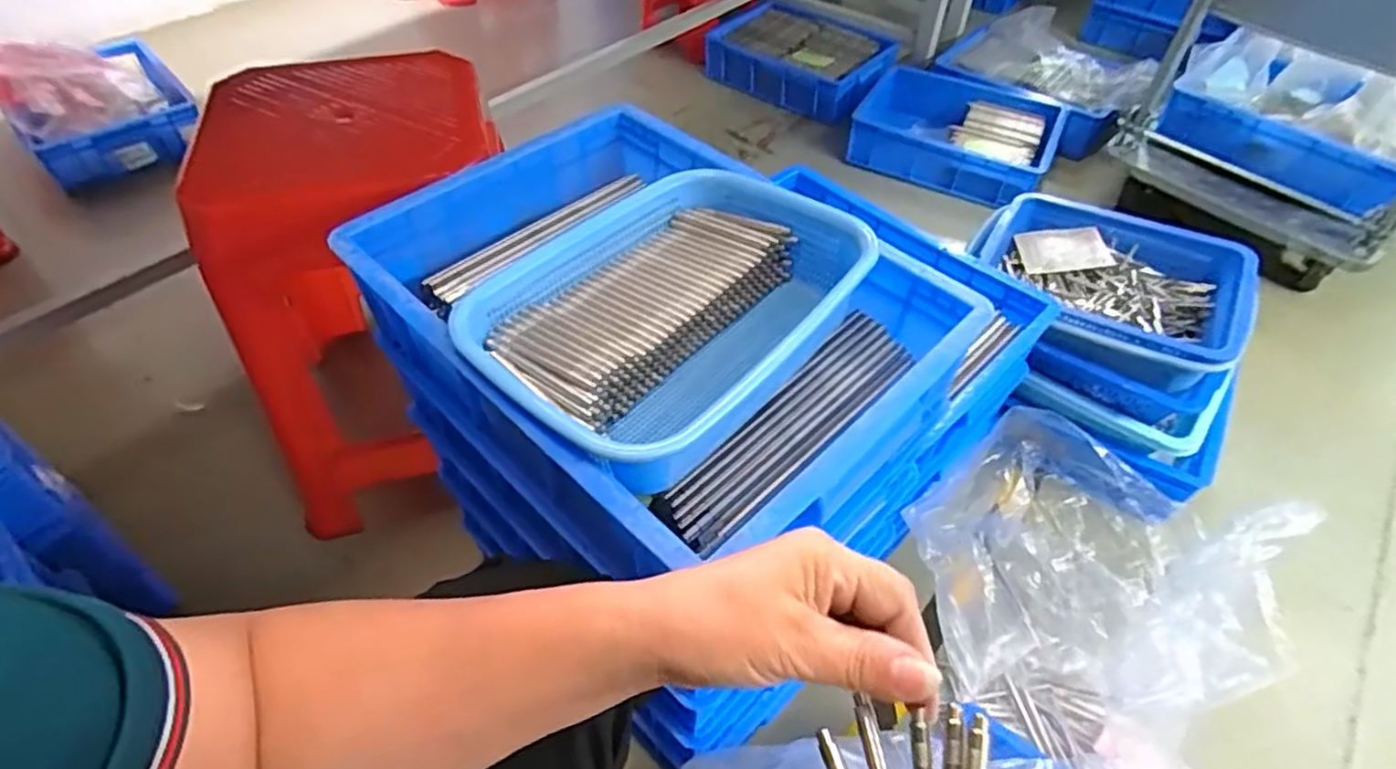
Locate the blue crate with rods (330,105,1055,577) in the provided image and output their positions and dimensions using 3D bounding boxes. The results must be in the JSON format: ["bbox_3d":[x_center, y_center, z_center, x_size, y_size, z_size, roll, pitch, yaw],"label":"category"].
[{"bbox_3d":[-0.039,-0.063,0.544,0.390,0.097,0.307,37,58,26],"label":"blue crate with rods"}]

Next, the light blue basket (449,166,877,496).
[{"bbox_3d":[-0.018,-0.056,0.519,0.207,0.081,0.295,34,56,24],"label":"light blue basket"}]

